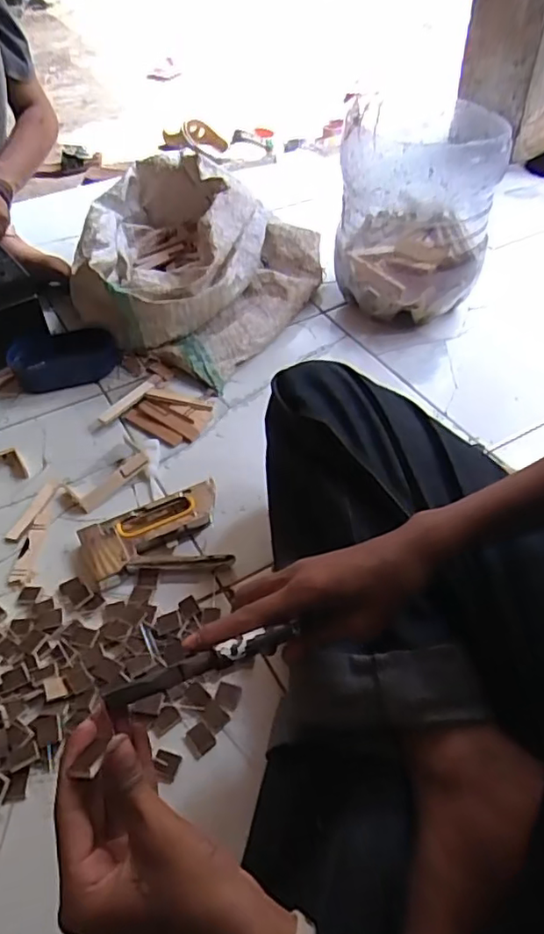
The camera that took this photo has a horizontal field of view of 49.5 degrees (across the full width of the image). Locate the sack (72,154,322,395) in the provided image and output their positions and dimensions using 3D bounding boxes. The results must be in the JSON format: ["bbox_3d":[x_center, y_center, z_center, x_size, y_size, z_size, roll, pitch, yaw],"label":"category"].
[{"bbox_3d":[-0.152,-0.358,0.994,0.409,0.180,0.397,19,50,19],"label":"sack"}]

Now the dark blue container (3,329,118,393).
[{"bbox_3d":[-0.319,-0.166,0.904,0.158,0.049,0.081,-11,47,-8],"label":"dark blue container"}]

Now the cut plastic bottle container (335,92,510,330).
[{"bbox_3d":[0.217,-0.395,0.916,0.218,0.252,0.209,5,47,7],"label":"cut plastic bottle container"}]

